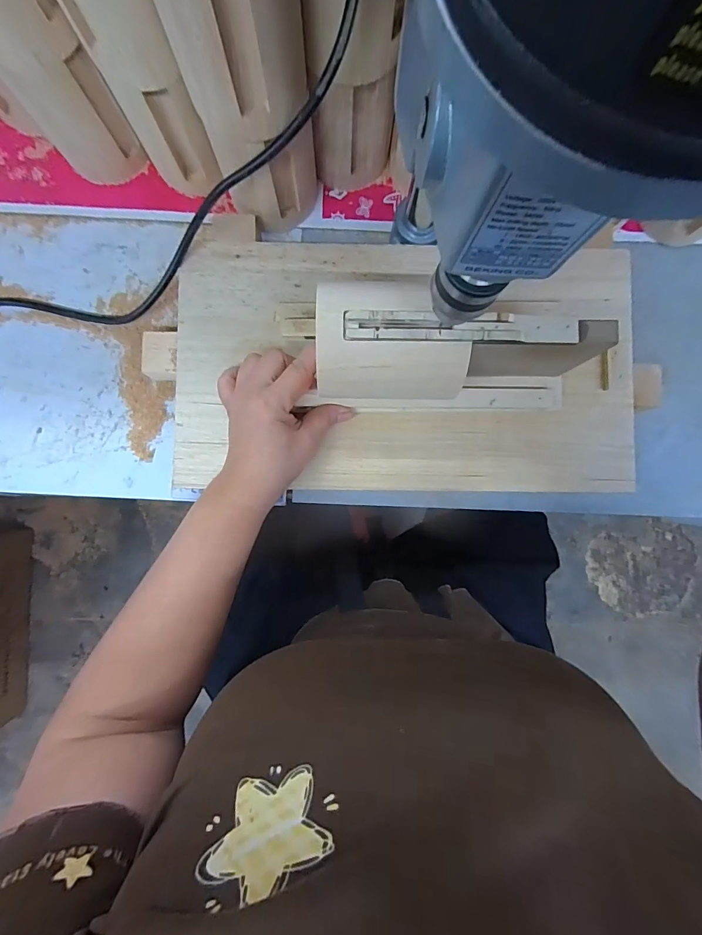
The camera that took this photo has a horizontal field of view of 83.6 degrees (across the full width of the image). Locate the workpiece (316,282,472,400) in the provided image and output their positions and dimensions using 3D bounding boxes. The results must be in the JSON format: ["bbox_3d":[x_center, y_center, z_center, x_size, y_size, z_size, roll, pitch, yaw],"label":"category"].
[{"bbox_3d":[0.027,-0.082,0.256,0.097,0.029,0.068,1,87,-1],"label":"workpiece"}]

